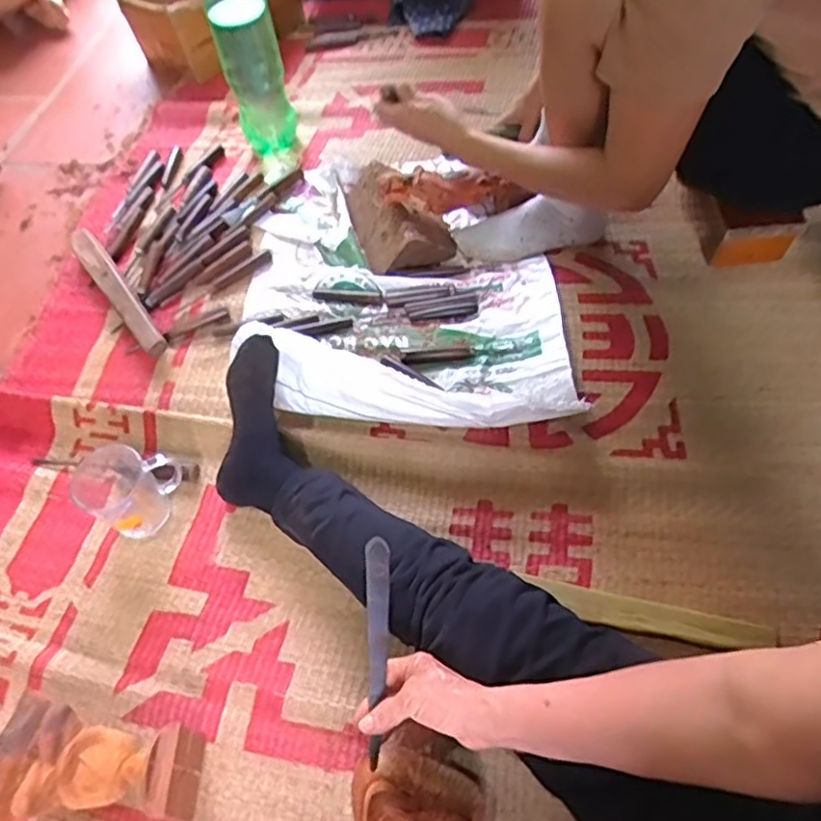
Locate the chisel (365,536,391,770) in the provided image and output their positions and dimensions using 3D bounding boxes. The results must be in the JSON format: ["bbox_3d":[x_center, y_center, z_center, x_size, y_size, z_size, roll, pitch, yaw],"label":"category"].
[{"bbox_3d":[-0.030,0.216,0.608,0.021,0.010,0.197,0,83,5],"label":"chisel"}]

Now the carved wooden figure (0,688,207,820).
[{"bbox_3d":[-0.306,0.355,0.662,0.180,0.088,0.110,3,57,7],"label":"carved wooden figure"}]

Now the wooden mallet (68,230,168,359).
[{"bbox_3d":[-0.464,-0.187,1.064,0.041,0.040,0.321,-33,60,-16],"label":"wooden mallet"}]

